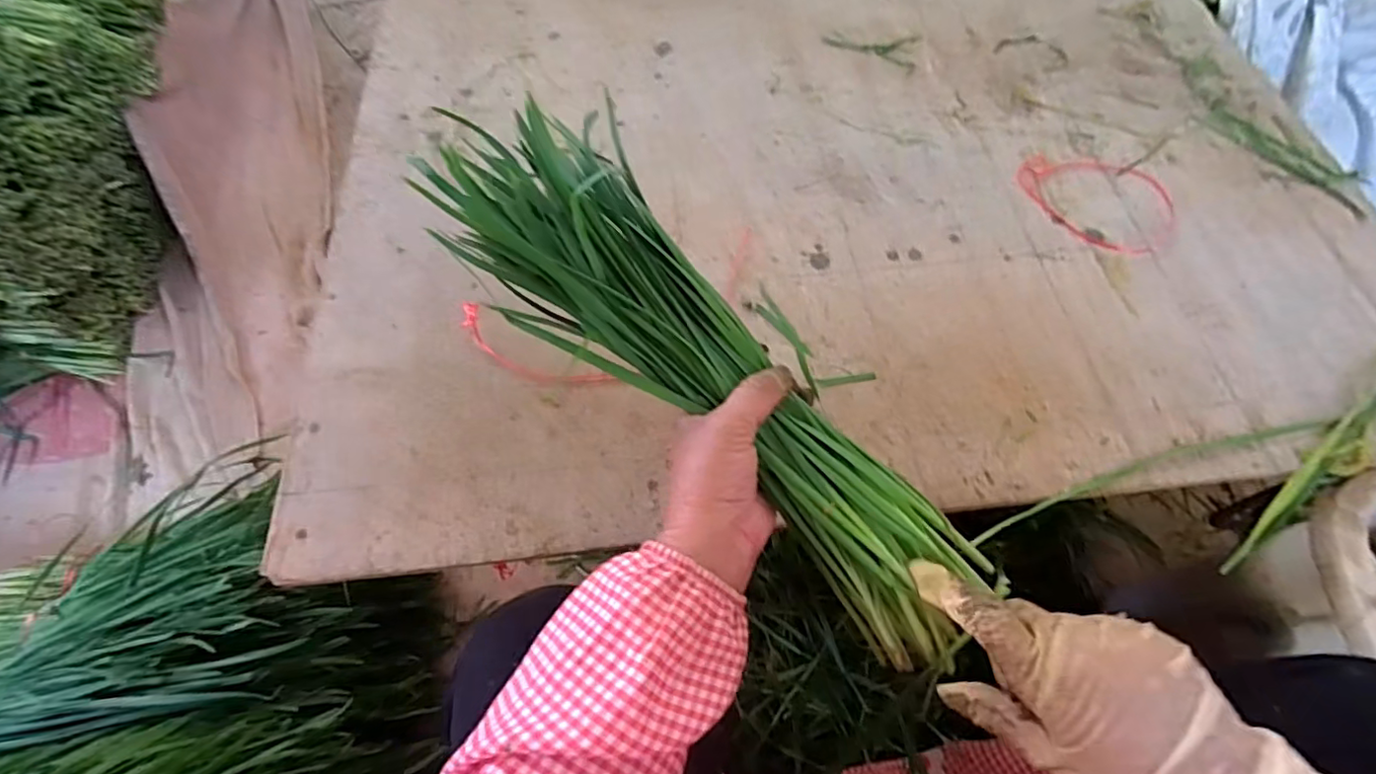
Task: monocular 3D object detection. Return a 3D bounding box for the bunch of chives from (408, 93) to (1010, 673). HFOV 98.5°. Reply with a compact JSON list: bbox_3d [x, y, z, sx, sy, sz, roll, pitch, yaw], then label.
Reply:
[{"bbox_3d":[0.020,-0.005,0.332,0.367,0.039,0.105,45,72,1],"label":"bunch of chives"}]

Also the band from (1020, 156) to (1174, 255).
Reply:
[{"bbox_3d":[0.365,-0.163,0.529,0.128,0.005,0.111,8,65,5],"label":"band"}]

